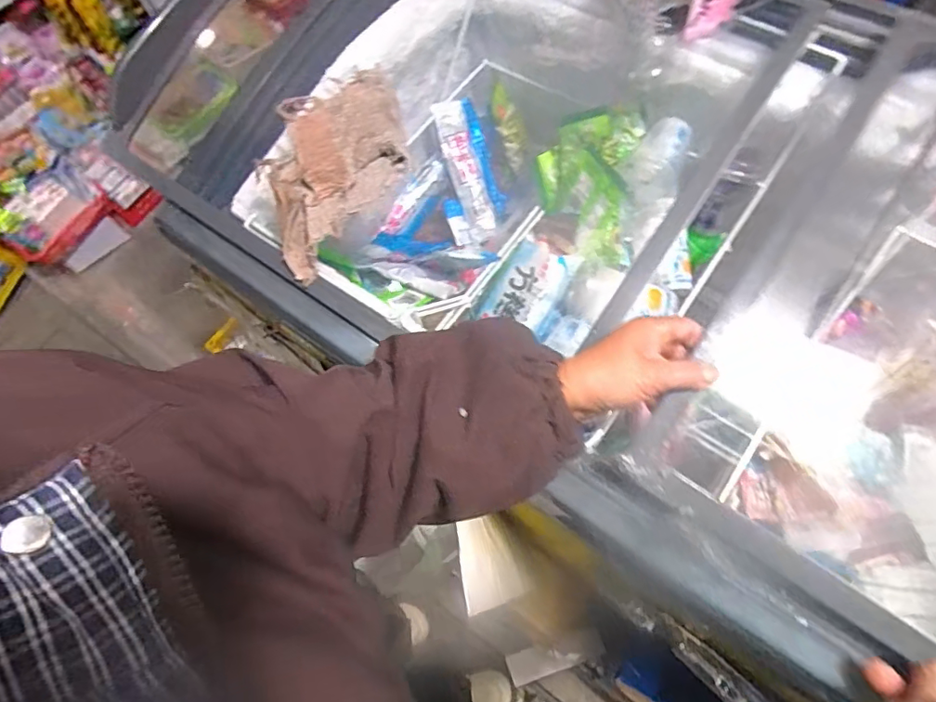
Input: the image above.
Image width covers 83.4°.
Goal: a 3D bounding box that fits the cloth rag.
[{"bbox_3d":[-0.132,-0.184,0.523,0.152,0.030,0.183,-21,78,8],"label":"cloth rag"}]

